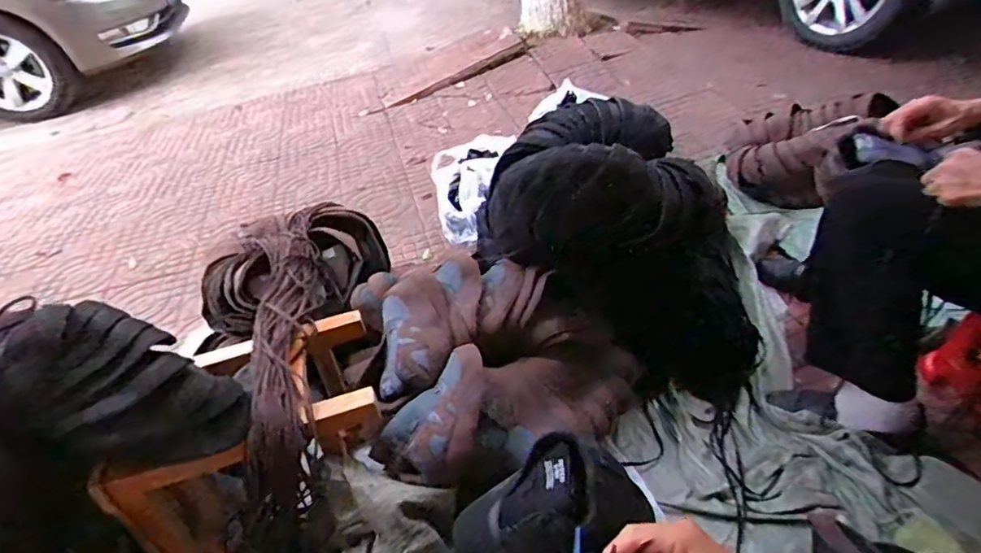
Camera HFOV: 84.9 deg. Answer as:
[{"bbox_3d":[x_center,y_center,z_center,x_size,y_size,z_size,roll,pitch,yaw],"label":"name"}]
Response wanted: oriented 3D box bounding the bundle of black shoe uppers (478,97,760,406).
[{"bbox_3d":[0.288,-0.035,1.095,0.354,0.658,0.336,-31,17,48],"label":"bundle of black shoe uppers"}]

